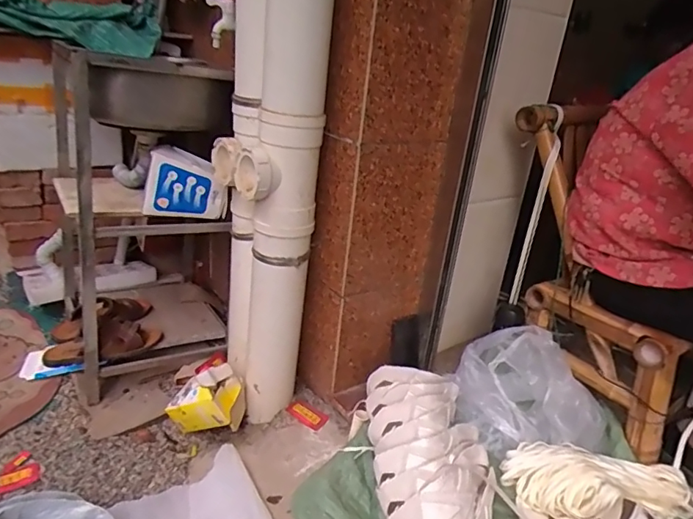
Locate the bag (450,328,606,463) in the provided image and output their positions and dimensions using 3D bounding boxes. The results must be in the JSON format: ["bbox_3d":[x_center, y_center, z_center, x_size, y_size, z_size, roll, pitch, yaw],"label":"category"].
[{"bbox_3d":[0.363,0.259,0.997,0.289,0.183,0.195,14,25,17],"label":"bag"}]

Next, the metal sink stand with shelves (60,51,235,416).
[{"bbox_3d":[-0.503,-0.128,1.252,0.366,0.697,0.514,-6,27,-26],"label":"metal sink stand with shelves"}]

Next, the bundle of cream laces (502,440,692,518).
[{"bbox_3d":[0.442,0.390,0.851,0.329,0.081,0.159,9,24,5],"label":"bundle of cream laces"}]

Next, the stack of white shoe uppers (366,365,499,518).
[{"bbox_3d":[0.151,0.343,0.853,0.204,0.099,0.388,2,37,-10],"label":"stack of white shoe uppers"}]

